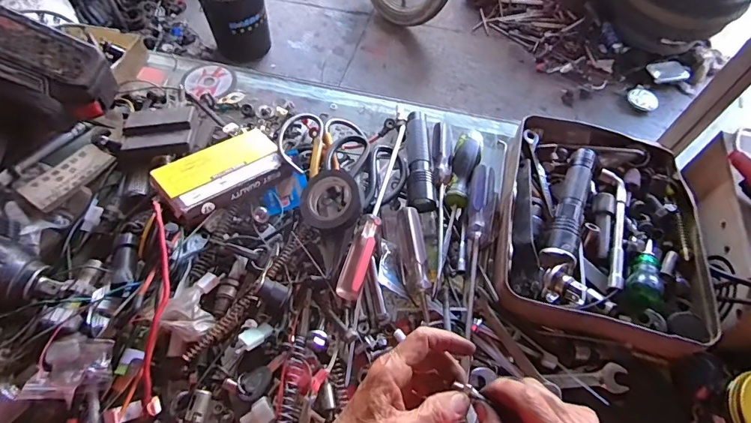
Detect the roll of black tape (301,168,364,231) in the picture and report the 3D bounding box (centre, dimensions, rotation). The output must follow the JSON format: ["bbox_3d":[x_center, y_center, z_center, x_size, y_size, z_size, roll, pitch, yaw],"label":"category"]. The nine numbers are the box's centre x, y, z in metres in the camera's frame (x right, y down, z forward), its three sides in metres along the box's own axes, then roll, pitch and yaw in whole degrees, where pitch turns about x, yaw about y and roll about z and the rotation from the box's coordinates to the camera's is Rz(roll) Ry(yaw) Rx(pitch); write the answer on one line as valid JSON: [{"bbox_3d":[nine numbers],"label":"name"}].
[{"bbox_3d":[-0.047,-0.010,0.462,0.069,0.030,0.066,36,82,25],"label":"roll of black tape"}]

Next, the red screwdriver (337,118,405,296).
[{"bbox_3d":[0.005,-0.010,0.469,0.025,0.017,0.235,16,62,8],"label":"red screwdriver"}]

